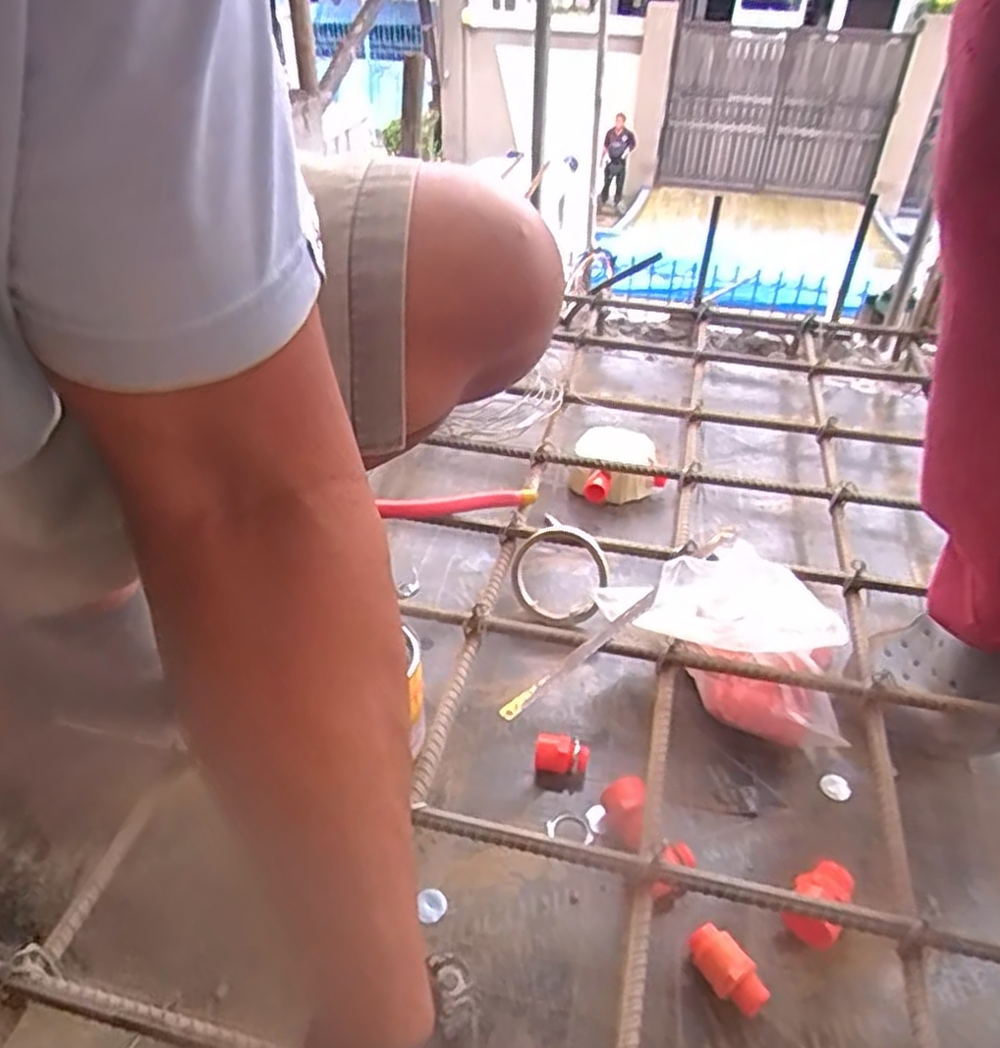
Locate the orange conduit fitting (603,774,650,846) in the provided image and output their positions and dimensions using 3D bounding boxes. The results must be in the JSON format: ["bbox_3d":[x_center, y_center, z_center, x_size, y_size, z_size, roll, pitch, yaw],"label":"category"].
[{"bbox_3d":[0.087,0.200,0.543,0.027,0.041,0.040,12,39,14],"label":"orange conduit fitting"}]

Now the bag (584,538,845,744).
[{"bbox_3d":[0.175,0.089,0.603,0.191,0.146,0.061,22,43,25],"label":"bag"}]

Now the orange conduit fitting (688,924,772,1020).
[{"bbox_3d":[0.135,0.271,0.463,0.025,0.030,0.050,-19,42,-24],"label":"orange conduit fitting"}]

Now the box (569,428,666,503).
[{"bbox_3d":[0.132,-0.064,0.869,0.106,0.066,0.105,2,38,1],"label":"box"}]

